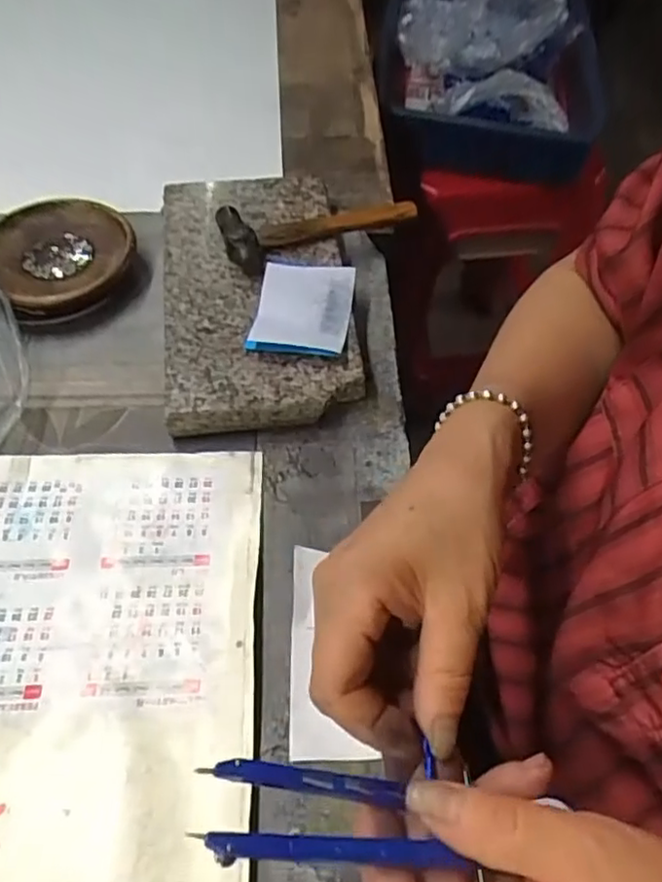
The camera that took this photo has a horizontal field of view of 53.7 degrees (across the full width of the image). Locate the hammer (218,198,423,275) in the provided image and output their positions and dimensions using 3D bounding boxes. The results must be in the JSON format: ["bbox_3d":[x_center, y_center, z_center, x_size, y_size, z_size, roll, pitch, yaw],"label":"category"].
[{"bbox_3d":[-0.010,-0.172,0.507,0.153,0.021,0.054,-17,58,-13],"label":"hammer"}]

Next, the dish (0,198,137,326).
[{"bbox_3d":[-0.207,-0.143,0.501,0.106,0.029,0.123,-28,61,-19],"label":"dish"}]

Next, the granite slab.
[{"bbox_3d":[-0.057,-0.113,0.488,0.131,0.028,0.243,-6,56,-6],"label":"granite slab"}]

